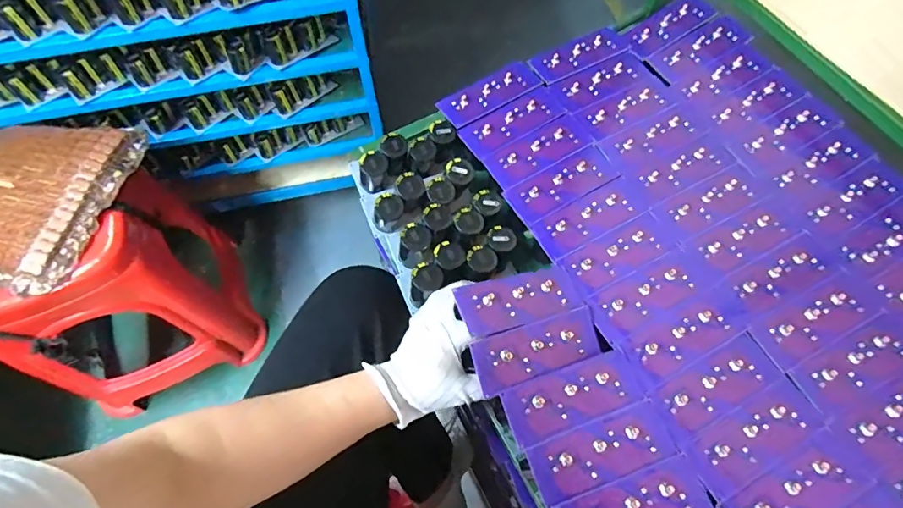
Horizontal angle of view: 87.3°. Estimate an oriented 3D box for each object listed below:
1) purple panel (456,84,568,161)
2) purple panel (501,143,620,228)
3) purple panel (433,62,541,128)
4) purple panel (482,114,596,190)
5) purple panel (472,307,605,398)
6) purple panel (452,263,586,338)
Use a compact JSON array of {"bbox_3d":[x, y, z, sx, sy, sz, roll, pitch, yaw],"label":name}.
[{"bbox_3d":[0.079,-0.169,0.607,0.137,0.005,0.054,-32,68,-13],"label":"purple panel"},{"bbox_3d":[0.133,-0.085,0.564,0.135,0.004,0.055,-29,68,-12],"label":"purple panel"},{"bbox_3d":[0.051,-0.210,0.622,0.137,0.005,0.049,-31,72,-13],"label":"purple panel"},{"bbox_3d":[0.107,-0.127,0.587,0.133,0.006,0.052,-29,68,-13],"label":"purple panel"},{"bbox_3d":[0.087,0.093,0.466,0.135,0.007,0.050,-16,78,-22],"label":"purple panel"},{"bbox_3d":[0.072,0.045,0.484,0.131,0.007,0.054,-11,62,-25],"label":"purple panel"}]

